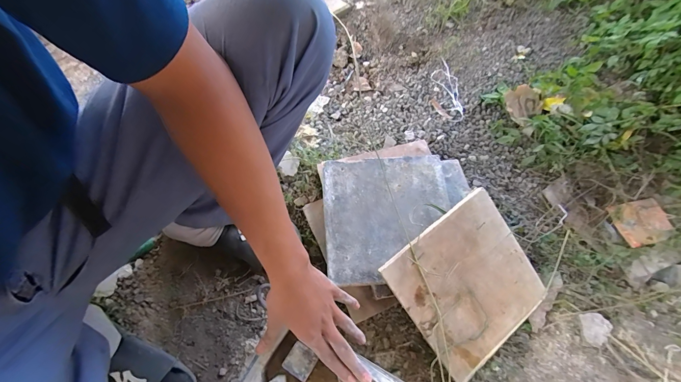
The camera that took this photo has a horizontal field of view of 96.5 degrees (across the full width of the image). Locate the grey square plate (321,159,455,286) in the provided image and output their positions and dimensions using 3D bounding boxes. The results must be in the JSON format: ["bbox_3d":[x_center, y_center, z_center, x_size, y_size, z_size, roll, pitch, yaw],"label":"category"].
[{"bbox_3d":[0.092,0.046,0.583,0.245,0.016,0.237,-4,65,-4],"label":"grey square plate"}]

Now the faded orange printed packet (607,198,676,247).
[{"bbox_3d":[0.602,0.064,0.611,0.106,0.023,0.084,-11,66,-9],"label":"faded orange printed packet"}]

